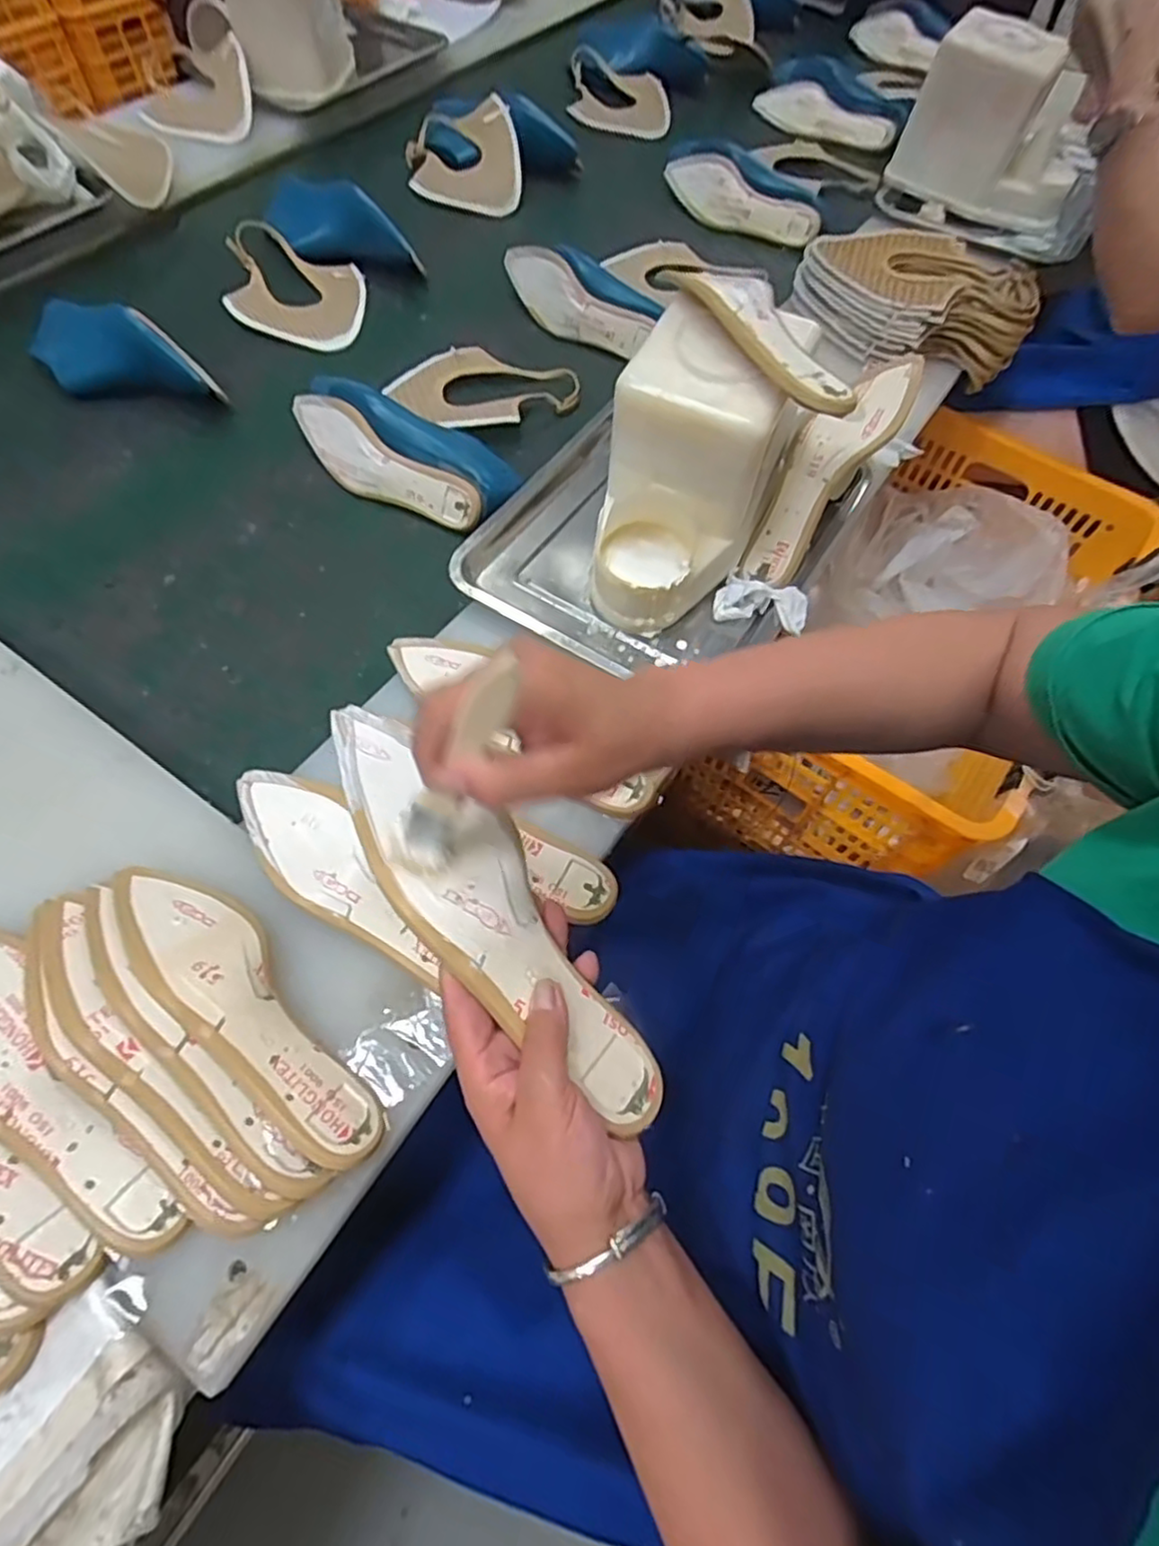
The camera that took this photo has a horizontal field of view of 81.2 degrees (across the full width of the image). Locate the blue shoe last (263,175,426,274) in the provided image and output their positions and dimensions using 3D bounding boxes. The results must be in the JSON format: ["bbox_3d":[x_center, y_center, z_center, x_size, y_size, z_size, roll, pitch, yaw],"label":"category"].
[{"bbox_3d":[-0.328,-0.768,0.947,0.230,0.074,0.066,22,65,8],"label":"blue shoe last"}]

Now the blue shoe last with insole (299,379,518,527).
[{"bbox_3d":[-0.202,-0.362,0.753,0.289,0.077,0.108,23,65,9],"label":"blue shoe last with insole"}]

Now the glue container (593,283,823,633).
[{"bbox_3d":[0.090,-0.254,0.578,0.137,0.172,0.200,15,64,5],"label":"glue container"}]

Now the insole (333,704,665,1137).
[{"bbox_3d":[-0.050,0.071,0.356,0.065,0.037,0.264,-37,84,-19],"label":"insole"}]

